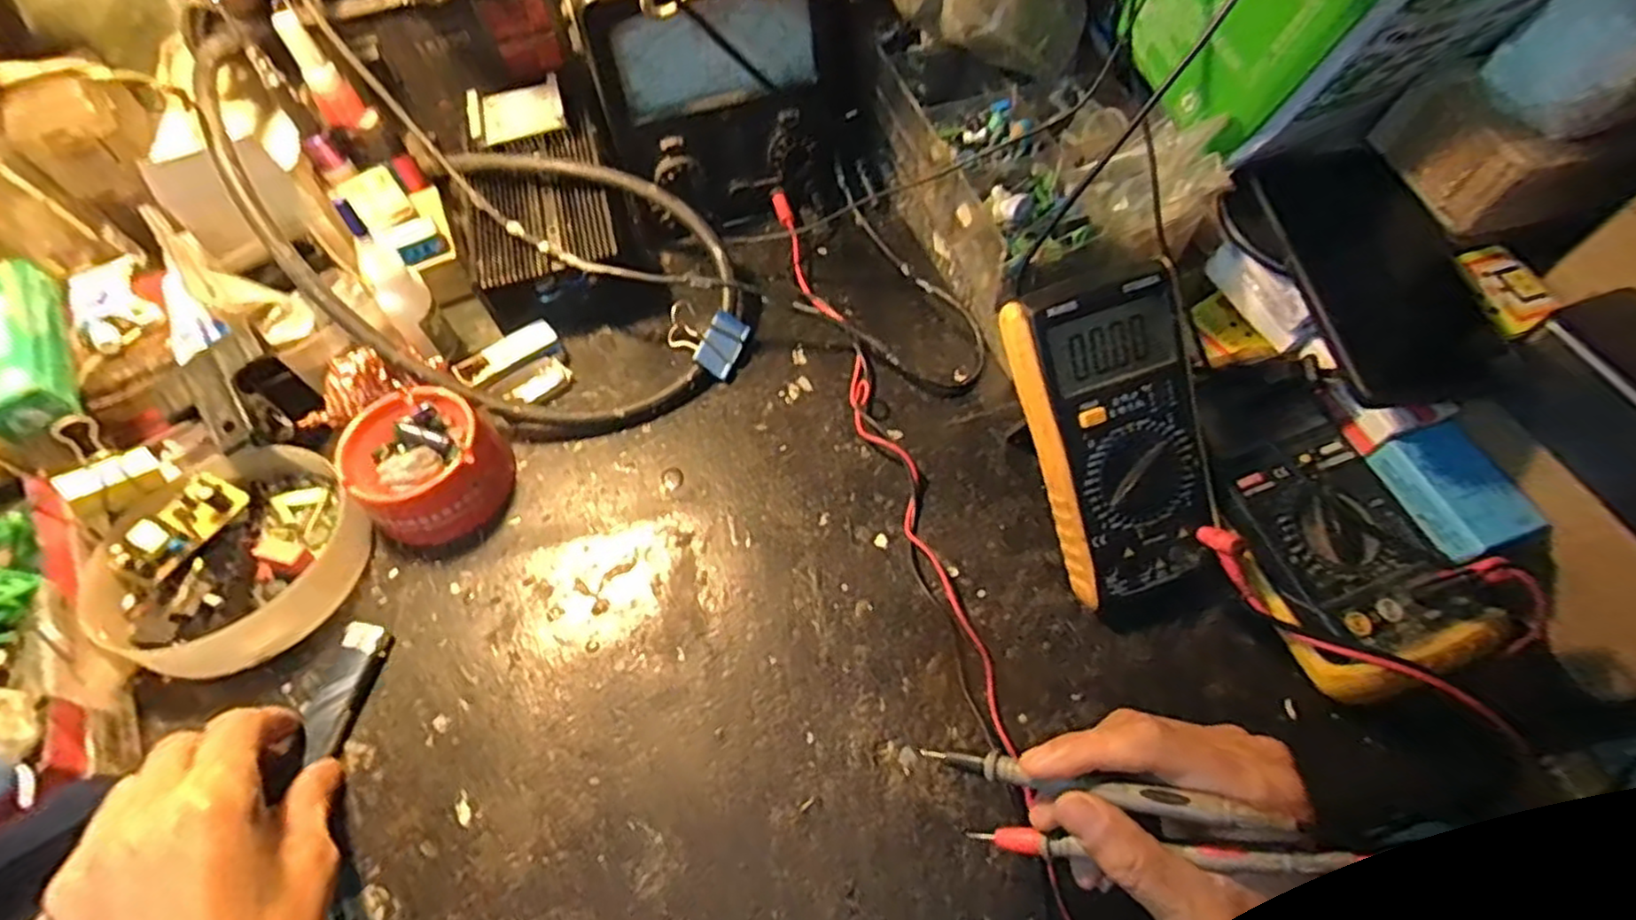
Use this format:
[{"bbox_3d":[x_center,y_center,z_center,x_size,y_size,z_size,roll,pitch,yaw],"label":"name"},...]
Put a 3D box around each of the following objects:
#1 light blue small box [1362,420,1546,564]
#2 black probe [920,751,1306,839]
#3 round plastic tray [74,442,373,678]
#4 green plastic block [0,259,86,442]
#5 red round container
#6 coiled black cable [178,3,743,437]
[{"bbox_3d":[0.330,0.016,0.367,0.039,0.021,0.066,-15,60,-7],"label":"light blue small box"},{"bbox_3d":[0.108,0.131,0.282,0.136,0.009,0.011,0,56,30],"label":"black probe"},{"bbox_3d":[-0.335,0.052,0.402,0.132,0.038,0.131,-1,59,2],"label":"round plastic tray"},{"bbox_3d":[-0.471,-0.069,0.417,0.037,0.029,0.148,-32,63,-16],"label":"green plastic block"},{"bbox_3d":[-0.233,0.004,0.427,0.080,0.043,0.085,-1,59,2],"label":"red round container"},{"bbox_3d":[-0.242,-0.165,0.464,0.367,0.156,0.206,28,64,18],"label":"coiled black cable"}]

